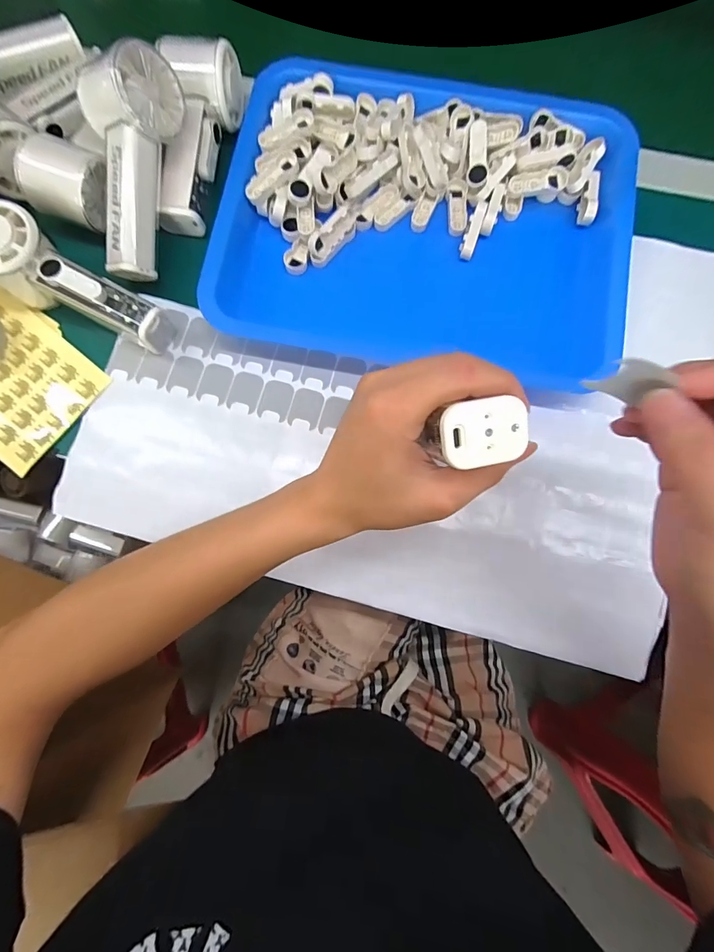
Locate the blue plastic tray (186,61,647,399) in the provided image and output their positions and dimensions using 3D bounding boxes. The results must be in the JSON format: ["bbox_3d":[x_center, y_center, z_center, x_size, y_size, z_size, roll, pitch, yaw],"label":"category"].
[{"bbox_3d":[0.056,-0.215,0.356,0.327,0.047,0.259,10,79,1],"label":"blue plastic tray"}]

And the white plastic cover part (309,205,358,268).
[{"bbox_3d":[-0.020,-0.204,0.351,0.051,0.029,0.010,-41,58,-5],"label":"white plastic cover part"}]

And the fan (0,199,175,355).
[{"bbox_3d":[-0.224,-0.146,0.325,0.153,0.060,0.055,31,82,5],"label":"fan"}]

